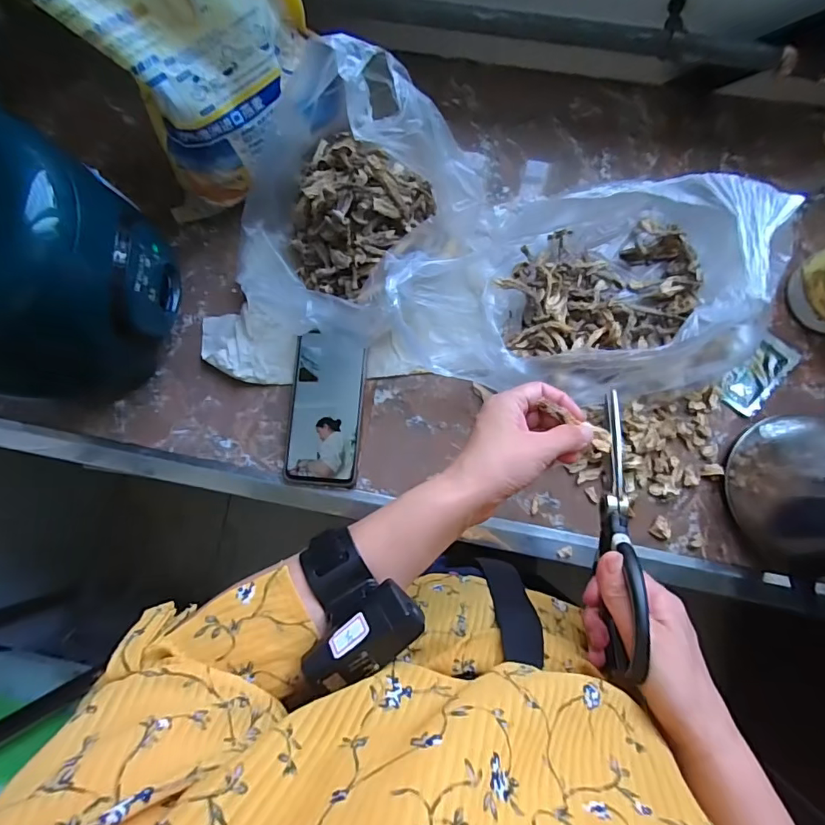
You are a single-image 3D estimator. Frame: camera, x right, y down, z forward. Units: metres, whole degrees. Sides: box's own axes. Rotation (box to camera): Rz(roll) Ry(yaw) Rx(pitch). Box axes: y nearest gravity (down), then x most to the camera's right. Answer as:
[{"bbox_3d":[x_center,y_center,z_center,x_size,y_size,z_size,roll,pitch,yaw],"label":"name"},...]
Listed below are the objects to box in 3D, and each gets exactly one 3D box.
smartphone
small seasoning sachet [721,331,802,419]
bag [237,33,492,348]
[{"bbox_3d":[-0.092,-0.003,0.520,0.076,0.012,0.160,4,83,3],"label":"smartphone"},{"bbox_3d":[0.362,-0.041,0.507,0.047,0.014,0.088,42,86,7],"label":"small seasoning sachet"},{"bbox_3d":[-0.056,-0.196,0.457,0.208,0.186,0.218,20,84,5],"label":"bag"}]

